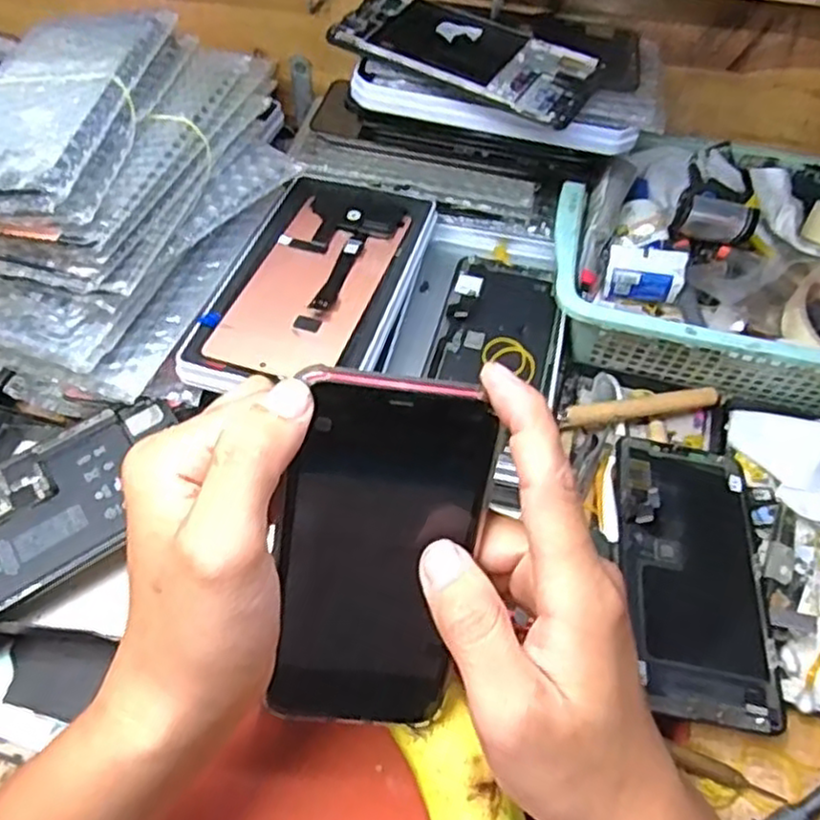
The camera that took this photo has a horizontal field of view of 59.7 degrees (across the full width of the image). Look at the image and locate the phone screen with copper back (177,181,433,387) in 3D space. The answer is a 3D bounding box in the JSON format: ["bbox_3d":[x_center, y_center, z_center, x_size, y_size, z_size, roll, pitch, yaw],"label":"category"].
[{"bbox_3d":[-0.055,-0.083,0.424,0.095,0.011,0.169,16,60,8],"label":"phone screen with copper back"}]

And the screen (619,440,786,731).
[{"bbox_3d":[0.144,0.080,0.363,0.075,0.008,0.149,14,51,0],"label":"screen"}]

